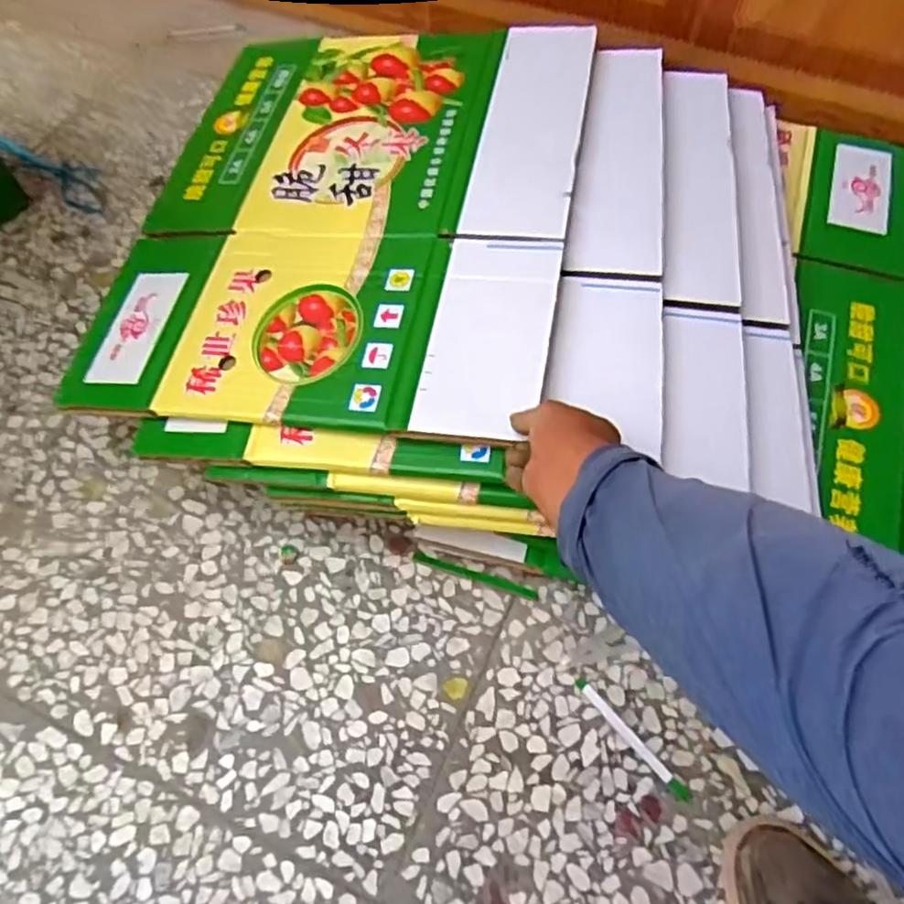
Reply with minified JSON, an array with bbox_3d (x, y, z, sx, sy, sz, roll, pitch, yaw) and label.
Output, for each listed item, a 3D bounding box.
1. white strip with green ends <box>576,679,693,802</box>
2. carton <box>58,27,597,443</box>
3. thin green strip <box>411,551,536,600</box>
[{"bbox_3d":[0.162,0.257,0.624,0.013,0.004,0.130,-38,68,-16],"label":"white strip with green ends"},{"bbox_3d":[-0.111,-0.293,0.792,0.482,0.012,0.602,5,62,12],"label":"carton"},{"bbox_3d":[0.023,0.126,0.705,0.131,0.005,0.010,17,65,10],"label":"thin green strip"}]

